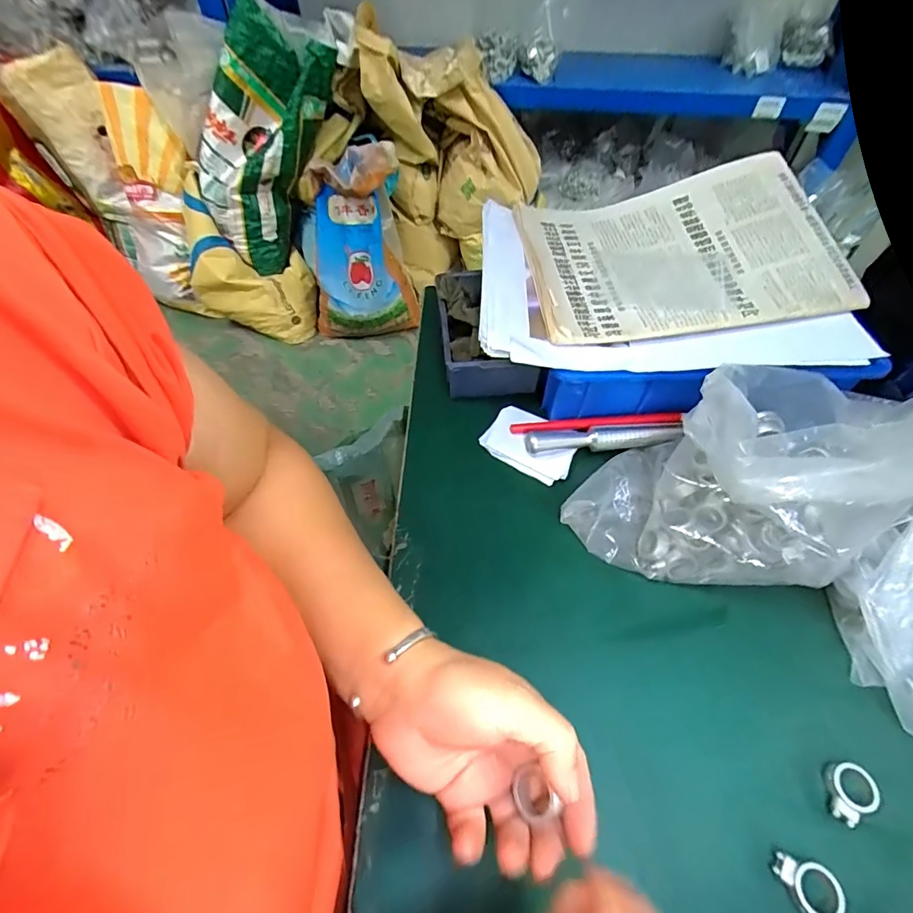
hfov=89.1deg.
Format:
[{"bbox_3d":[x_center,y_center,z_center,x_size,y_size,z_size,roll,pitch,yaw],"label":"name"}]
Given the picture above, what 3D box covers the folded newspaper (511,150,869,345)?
[{"bbox_3d":[0.199,-0.193,0.434,0.260,0.028,0.192,-8,62,3],"label":"folded newspaper"}]

